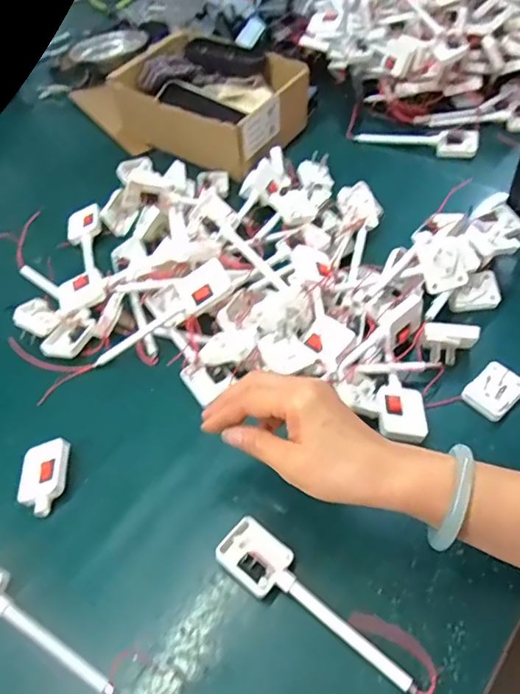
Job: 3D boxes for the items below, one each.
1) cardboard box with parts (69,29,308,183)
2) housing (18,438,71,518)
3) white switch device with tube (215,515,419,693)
[{"bbox_3d":[-0.071,-0.340,0.738,0.234,0.090,0.178,26,57,23],"label":"cardboard box with parts"},{"bbox_3d":[-0.177,0.109,0.453,0.038,0.023,0.060,-3,50,1],"label":"housing"},{"bbox_3d":[0.034,0.180,0.377,0.152,0.018,0.038,35,60,27],"label":"white switch device with tube"}]

